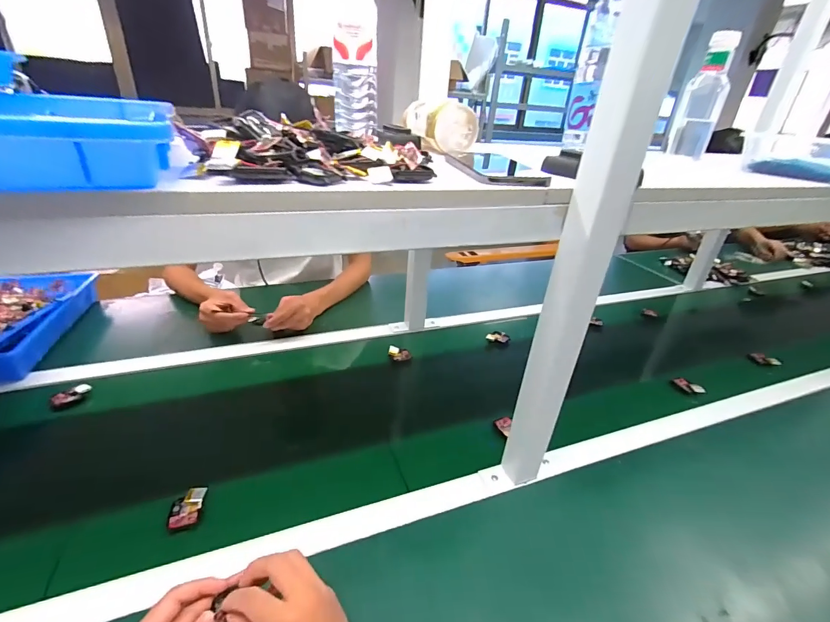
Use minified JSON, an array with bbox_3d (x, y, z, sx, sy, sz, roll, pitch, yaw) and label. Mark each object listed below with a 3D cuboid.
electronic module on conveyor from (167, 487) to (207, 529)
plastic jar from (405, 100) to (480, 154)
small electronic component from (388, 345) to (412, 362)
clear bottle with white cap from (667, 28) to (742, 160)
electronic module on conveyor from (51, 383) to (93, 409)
[{"bbox_3d":[-0.292,0.255,0.498,0.039,0.015,0.045,-6,31,-18],"label":"electronic module on conveyor"},{"bbox_3d":[0.039,-0.276,0.571,0.064,0.061,0.123,-12,33,-26],"label":"plastic jar"},{"bbox_3d":[-0.033,0.092,0.827,0.047,0.017,0.033,3,29,-2],"label":"small electronic component"},{"bbox_3d":[0.521,-0.384,0.694,0.061,0.194,0.050,24,35,31],"label":"clear bottle with white cap"},{"bbox_3d":[-0.581,0.145,0.654,0.028,0.015,0.054,27,36,34],"label":"electronic module on conveyor"}]

